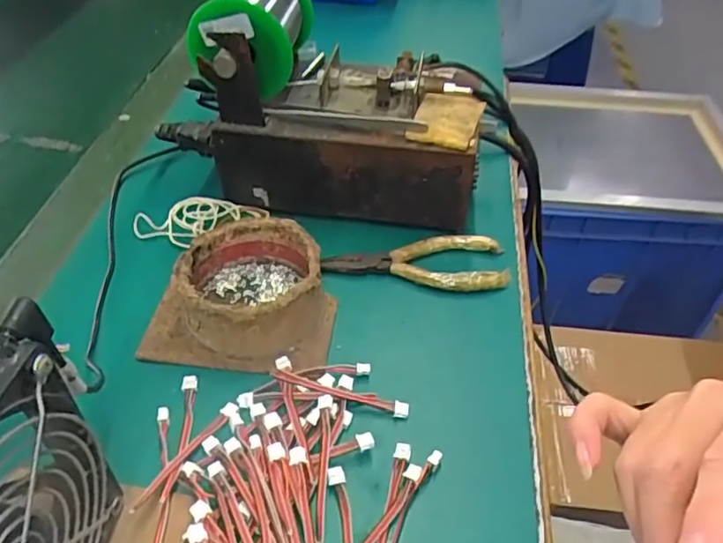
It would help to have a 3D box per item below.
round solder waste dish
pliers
[{"bbox_3d":[-0.066,0.008,0.369,0.080,0.043,0.081,0,45,-3],"label":"round solder waste dish"},{"bbox_3d":[0.036,-0.006,0.410,0.120,0.013,0.042,2,45,-1],"label":"pliers"}]

